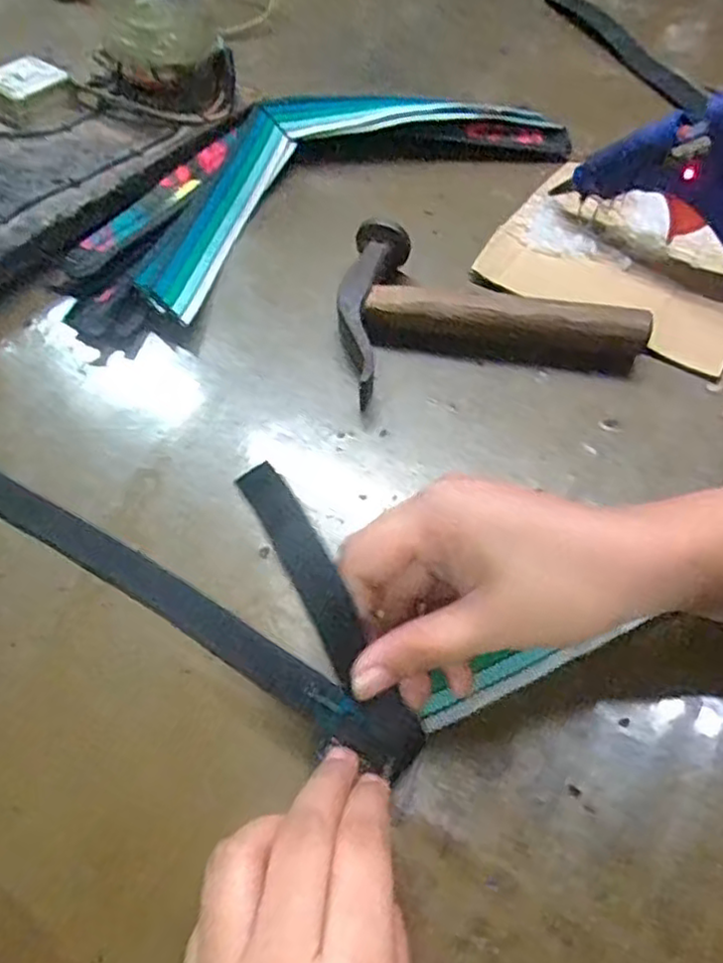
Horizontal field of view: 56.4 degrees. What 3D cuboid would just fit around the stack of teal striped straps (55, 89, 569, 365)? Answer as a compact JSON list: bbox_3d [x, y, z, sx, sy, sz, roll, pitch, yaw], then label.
[{"bbox_3d":[-0.040,-0.204,0.453,0.362,0.029,0.141,-34,63,-21],"label":"stack of teal striped straps"}]

